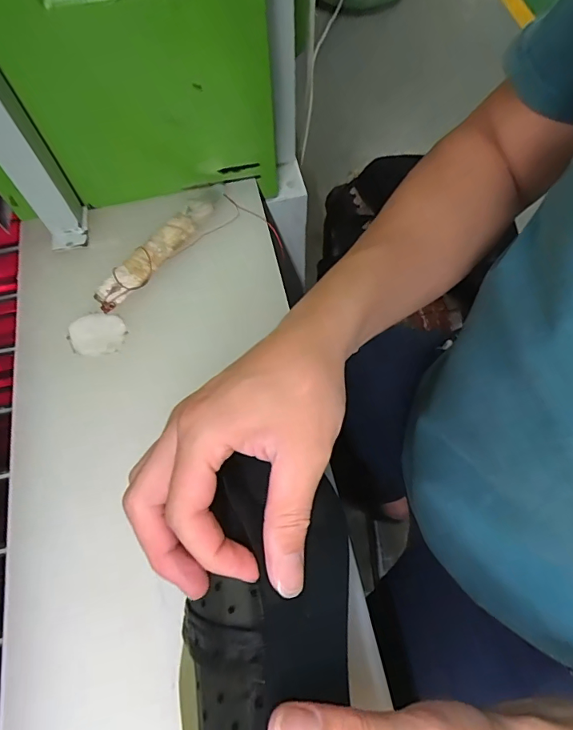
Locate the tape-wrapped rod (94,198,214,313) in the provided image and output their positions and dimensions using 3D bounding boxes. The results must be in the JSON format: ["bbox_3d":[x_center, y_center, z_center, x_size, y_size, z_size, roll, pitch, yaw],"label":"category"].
[{"bbox_3d":[-0.119,-0.104,0.413,0.027,0.015,0.140,35,70,14],"label":"tape-wrapped rod"}]

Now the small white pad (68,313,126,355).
[{"bbox_3d":[-0.164,-0.027,0.386,0.047,0.004,0.038,7,66,2],"label":"small white pad"}]

